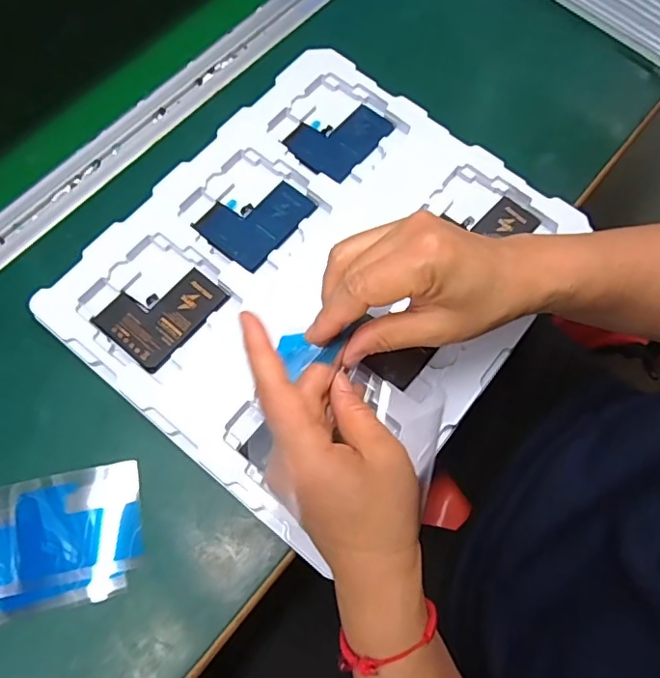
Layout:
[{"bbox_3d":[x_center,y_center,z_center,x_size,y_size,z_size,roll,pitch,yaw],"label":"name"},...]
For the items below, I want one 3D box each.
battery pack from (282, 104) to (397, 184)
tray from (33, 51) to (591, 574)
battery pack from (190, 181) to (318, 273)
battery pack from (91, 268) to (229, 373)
[{"bbox_3d":[0.007,-0.164,0.443,0.060,0.007,0.079,38,73,13],"label":"battery pack"},{"bbox_3d":[-0.005,-0.051,0.406,0.276,0.021,0.318,37,72,12],"label":"tray"},{"bbox_3d":[-0.057,-0.092,0.417,0.064,0.005,0.077,37,72,12],"label":"battery pack"},{"bbox_3d":[-0.120,-0.022,0.390,0.063,0.004,0.075,37,72,12],"label":"battery pack"}]

